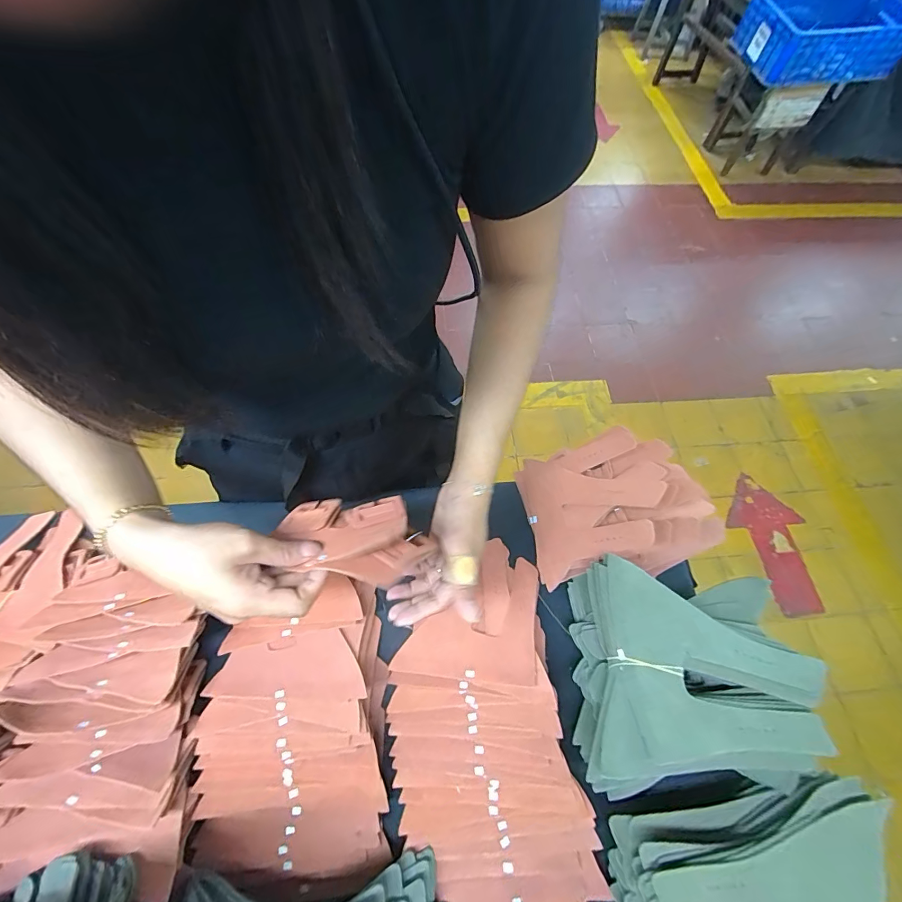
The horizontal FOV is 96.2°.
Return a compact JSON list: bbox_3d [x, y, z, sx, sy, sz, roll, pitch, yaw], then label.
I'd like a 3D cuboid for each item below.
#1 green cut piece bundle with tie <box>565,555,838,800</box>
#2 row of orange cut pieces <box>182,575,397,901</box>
[{"bbox_3d":[0.225,0.218,0.395,0.192,0.098,0.188,7,63,1],"label":"green cut piece bundle with tie"},{"bbox_3d":[-0.162,0.276,0.409,0.181,0.052,0.224,-10,64,-8],"label":"row of orange cut pieces"}]

